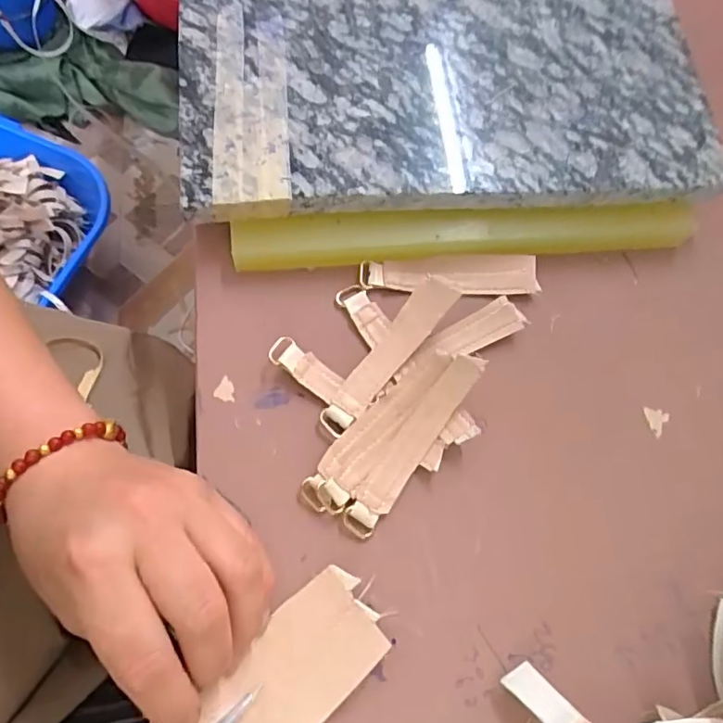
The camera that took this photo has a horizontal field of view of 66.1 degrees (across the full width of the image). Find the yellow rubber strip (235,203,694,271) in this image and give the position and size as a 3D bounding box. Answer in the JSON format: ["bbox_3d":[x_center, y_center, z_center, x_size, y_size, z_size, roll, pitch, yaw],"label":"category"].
[{"bbox_3d":[0.058,-0.071,0.302,0.250,0.017,0.021,-3,70,-7],"label":"yellow rubber strip"}]

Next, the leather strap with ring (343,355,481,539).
[{"bbox_3d":[0.023,0.039,0.261,0.018,0.021,0.093,35,71,7],"label":"leather strap with ring"}]

